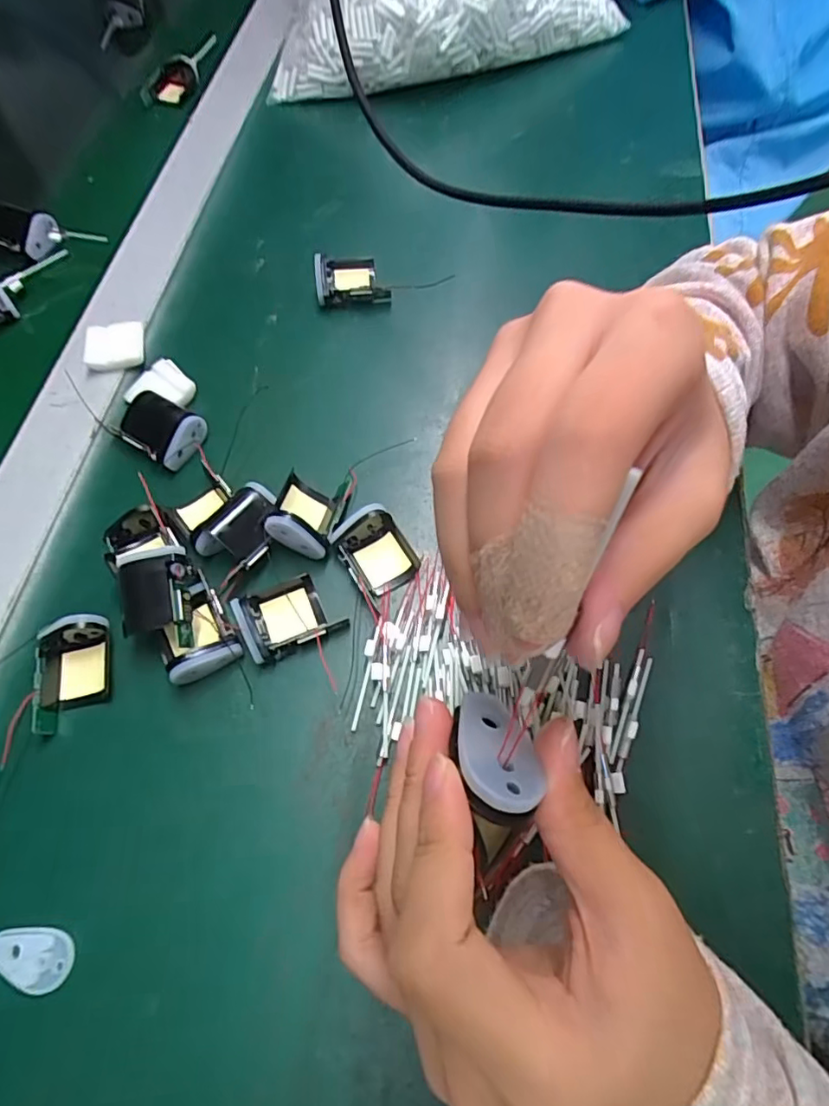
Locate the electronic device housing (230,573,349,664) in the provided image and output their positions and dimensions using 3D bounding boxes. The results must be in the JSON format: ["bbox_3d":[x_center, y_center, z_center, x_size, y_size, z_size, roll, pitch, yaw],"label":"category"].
[{"bbox_3d":[-0.066,0.032,0.293,0.048,0.019,0.037,-22,66,-10],"label":"electronic device housing"}]

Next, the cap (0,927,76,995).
[{"bbox_3d":[-0.163,0.172,0.237,0.035,0.004,0.021,4,64,2],"label":"cap"}]

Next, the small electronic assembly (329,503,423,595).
[{"bbox_3d":[-0.023,-0.004,0.308,0.035,0.022,0.048,-34,69,-15],"label":"small electronic assembly"}]

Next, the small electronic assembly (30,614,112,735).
[{"bbox_3d":[-0.172,0.059,0.279,0.034,0.021,0.049,-13,65,-6],"label":"small electronic assembly"}]

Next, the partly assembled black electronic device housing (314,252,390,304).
[{"bbox_3d":[-0.045,-0.196,0.400,0.050,0.022,0.038,-9,65,-4],"label":"partly assembled black electronic device housing"}]

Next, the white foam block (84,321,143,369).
[{"bbox_3d":[-0.199,-0.141,0.371,0.034,0.009,0.034,-9,65,-4],"label":"white foam block"}]

